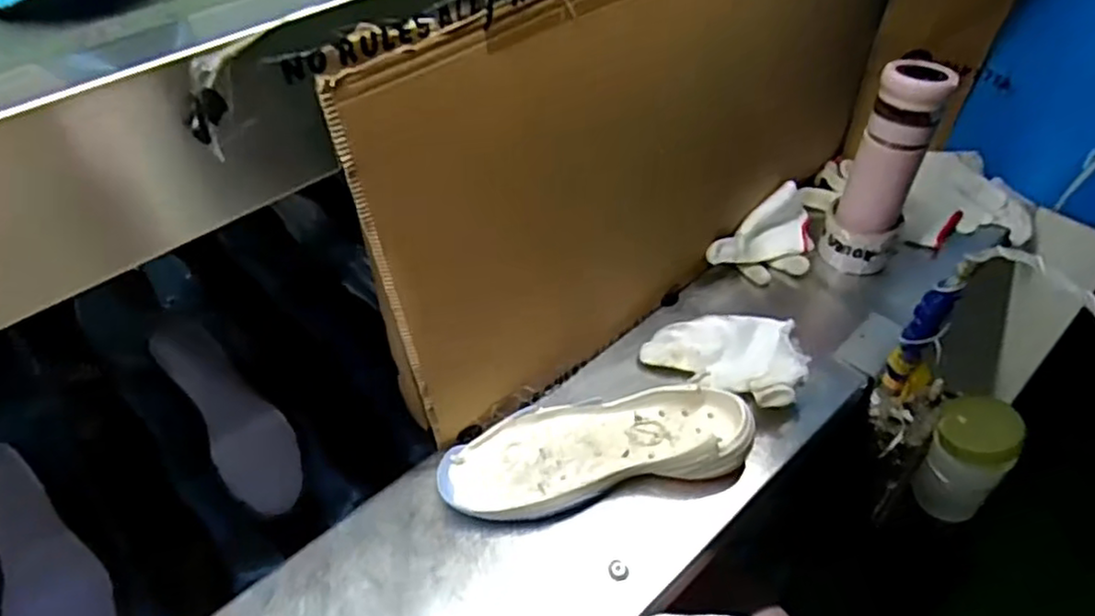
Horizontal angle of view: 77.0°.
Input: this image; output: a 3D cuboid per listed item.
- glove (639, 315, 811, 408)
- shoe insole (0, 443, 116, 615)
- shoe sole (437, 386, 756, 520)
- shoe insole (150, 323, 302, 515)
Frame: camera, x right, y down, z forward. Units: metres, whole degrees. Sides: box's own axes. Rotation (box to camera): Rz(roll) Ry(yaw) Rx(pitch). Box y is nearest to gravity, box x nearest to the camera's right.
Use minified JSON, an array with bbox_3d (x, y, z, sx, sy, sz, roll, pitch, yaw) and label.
[{"bbox_3d":[0.183,0.044,0.716,0.161,0.043,0.112,12,44,15],"label":"glove"},{"bbox_3d":[-0.443,0.217,0.597,0.072,0.011,0.221,-29,80,-27],"label":"shoe insole"},{"bbox_3d":[0.042,0.129,0.638,0.281,0.047,0.107,-11,43,-9],"label":"shoe sole"},{"bbox_3d":[-0.322,0.105,0.703,0.072,0.012,0.224,-32,77,-28],"label":"shoe insole"}]

